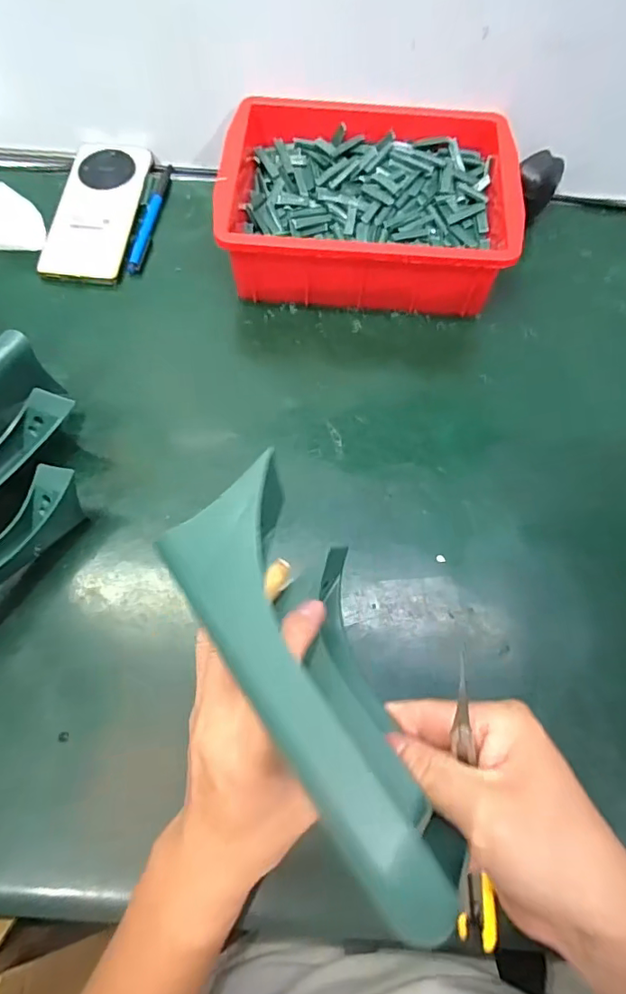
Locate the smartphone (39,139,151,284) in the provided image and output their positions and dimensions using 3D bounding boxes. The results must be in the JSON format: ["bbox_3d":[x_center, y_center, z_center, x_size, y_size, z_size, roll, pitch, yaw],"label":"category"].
[{"bbox_3d":[-0.209,-0.279,0.493,0.074,0.007,0.161,6,73,-1],"label":"smartphone"}]

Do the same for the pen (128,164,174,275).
[{"bbox_3d":[-0.159,-0.274,0.499,0.013,0.009,0.137,7,68,2],"label":"pen"}]

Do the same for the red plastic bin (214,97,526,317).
[{"bbox_3d":[0.049,-0.264,0.463,0.243,0.076,0.181,6,68,1],"label":"red plastic bin"}]

